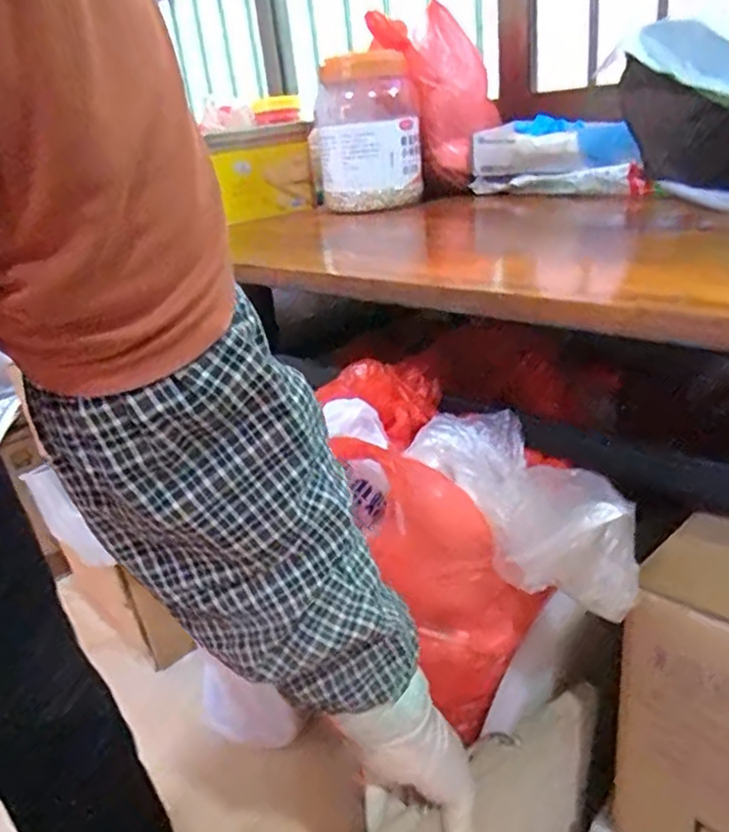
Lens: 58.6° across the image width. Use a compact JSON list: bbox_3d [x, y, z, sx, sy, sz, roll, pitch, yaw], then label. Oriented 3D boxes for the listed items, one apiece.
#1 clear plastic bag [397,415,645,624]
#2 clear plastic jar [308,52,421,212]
[{"bbox_3d":[0.112,0.062,0.477,0.079,0.072,0.196,-18,27,-22],"label":"clear plastic bag"},{"bbox_3d":[0.000,-0.396,0.915,0.150,0.181,0.151,-7,25,0],"label":"clear plastic jar"}]

